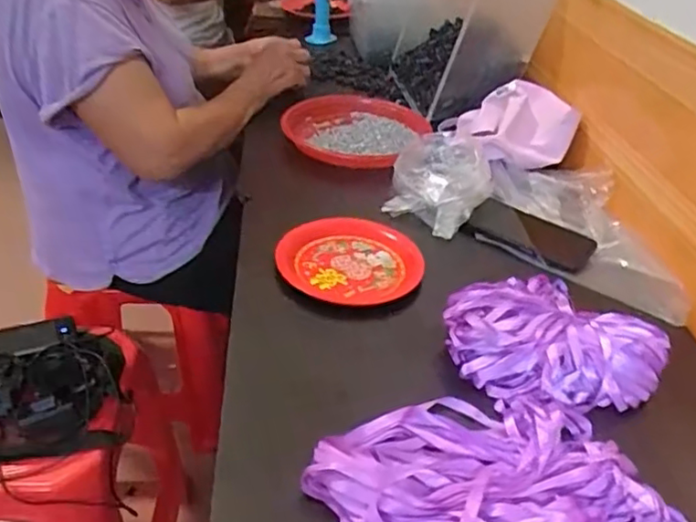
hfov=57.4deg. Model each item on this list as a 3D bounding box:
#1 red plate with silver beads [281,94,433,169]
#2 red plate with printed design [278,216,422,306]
[{"bbox_3d":[0.007,-0.226,1.042,0.236,0.028,0.236,4,34,-3],"label":"red plate with silver beads"},{"bbox_3d":[0.002,-0.007,0.751,0.164,0.021,0.148,0,42,-9],"label":"red plate with printed design"}]

